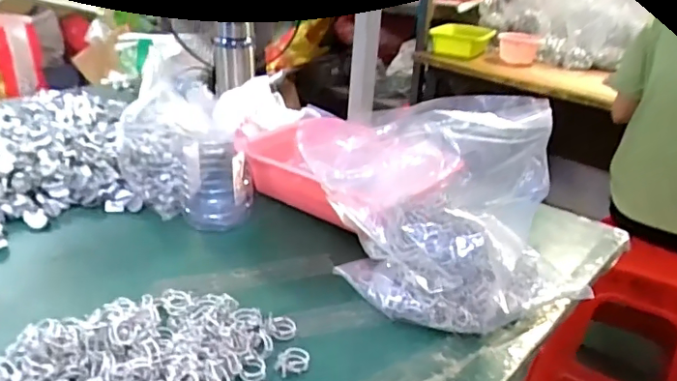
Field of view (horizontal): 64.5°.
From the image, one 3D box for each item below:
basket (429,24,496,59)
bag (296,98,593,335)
[{"bbox_3d":[0.425,-0.518,1.870,0.162,0.085,0.197,-17,31,-37],"label":"basket"},{"bbox_3d":[0.132,0.021,0.603,0.258,0.223,0.169,-7,27,-22],"label":"bag"}]

